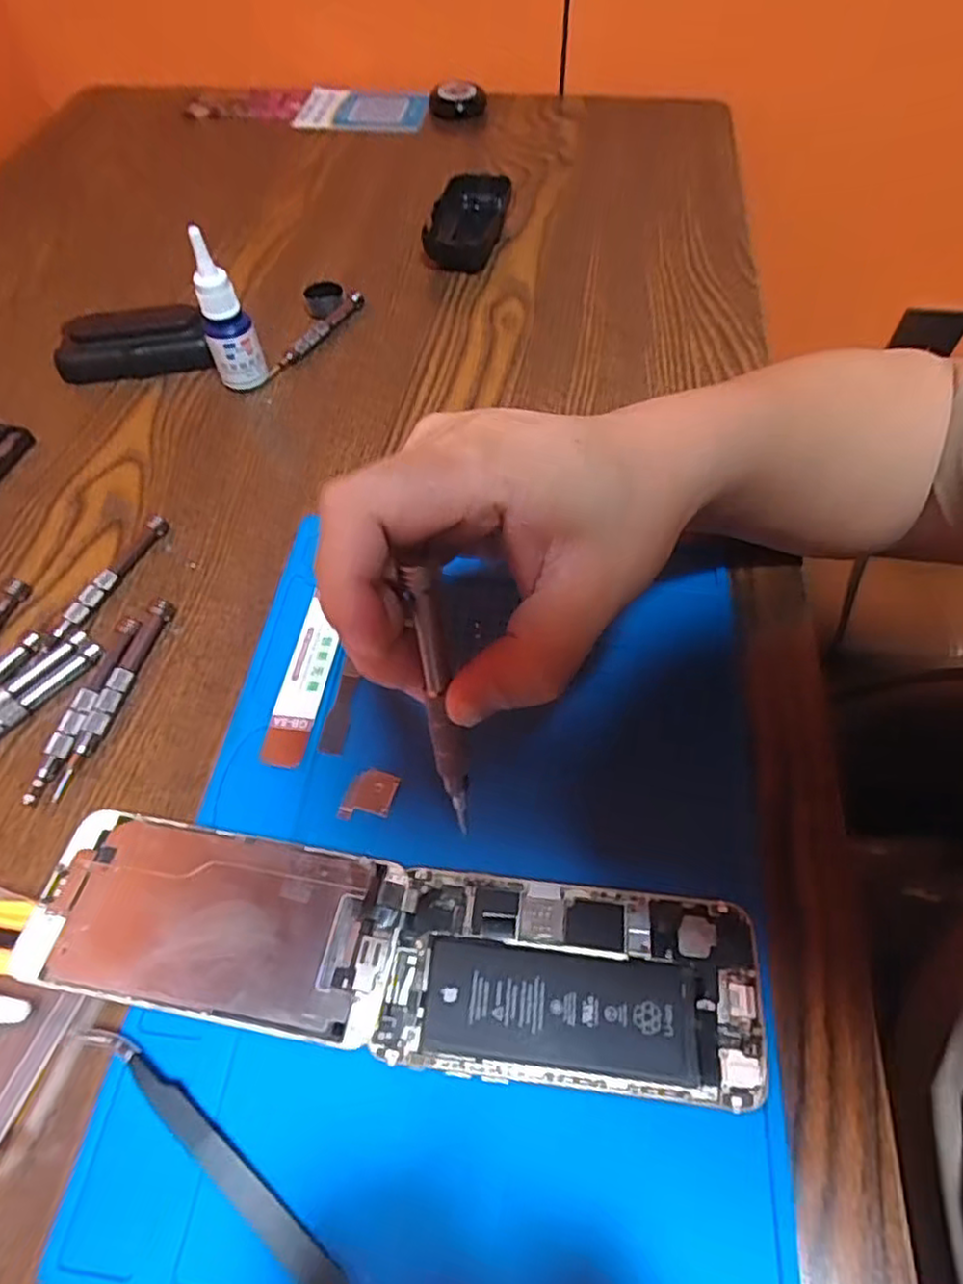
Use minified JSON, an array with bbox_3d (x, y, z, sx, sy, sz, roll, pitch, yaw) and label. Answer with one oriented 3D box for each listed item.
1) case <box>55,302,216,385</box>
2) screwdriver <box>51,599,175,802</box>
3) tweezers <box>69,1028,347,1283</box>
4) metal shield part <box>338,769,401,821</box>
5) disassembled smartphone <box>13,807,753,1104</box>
[{"bbox_3d":[-0.234,-0.201,0.462,0.097,0.026,0.042,-10,57,-5],"label":"case"},{"bbox_3d":[-0.173,0.023,0.322,0.012,0.010,0.103,8,57,7],"label":"screwdriver"},{"bbox_3d":[-0.088,0.165,0.223,0.117,0.008,0.011,33,63,21],"label":"tweezers"},{"bbox_3d":[-0.048,0.065,0.292,0.020,0.004,0.024,14,58,11],"label":"metal shield part"},{"bbox_3d":[-0.033,0.113,0.253,0.260,0.013,0.065,6,57,6],"label":"disassembled smartphone"}]

